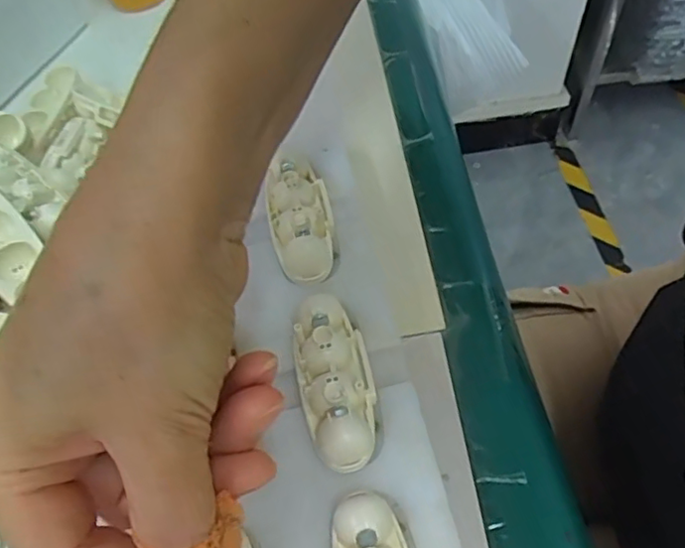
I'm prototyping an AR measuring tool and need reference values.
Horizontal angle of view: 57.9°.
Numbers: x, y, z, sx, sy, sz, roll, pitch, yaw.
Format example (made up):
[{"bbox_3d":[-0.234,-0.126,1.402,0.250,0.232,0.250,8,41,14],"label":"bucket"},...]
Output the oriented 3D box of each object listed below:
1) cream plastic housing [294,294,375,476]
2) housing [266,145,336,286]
[{"bbox_3d":[-0.003,0.034,0.214,0.025,0.013,0.063,-12,58,-4],"label":"cream plastic housing"},{"bbox_3d":[-0.018,-0.027,0.252,0.024,0.015,0.063,-9,58,-1],"label":"housing"}]

